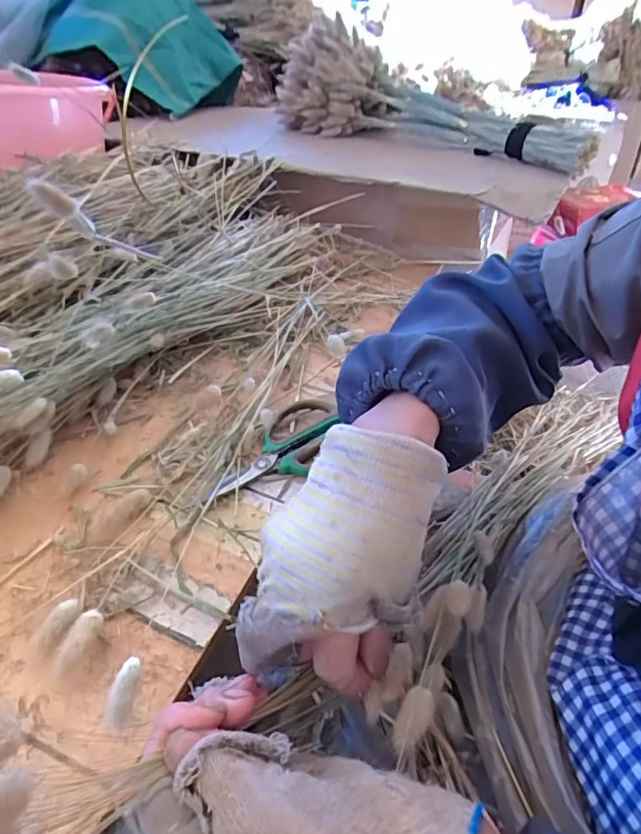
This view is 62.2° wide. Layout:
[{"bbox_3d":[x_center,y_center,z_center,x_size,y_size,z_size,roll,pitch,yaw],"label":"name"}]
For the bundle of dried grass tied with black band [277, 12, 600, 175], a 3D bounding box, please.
[{"bbox_3d":[0.188,-0.584,0.954,0.611,0.152,0.135,21,39,22],"label":"bundle of dried grass tied with black band"}]

